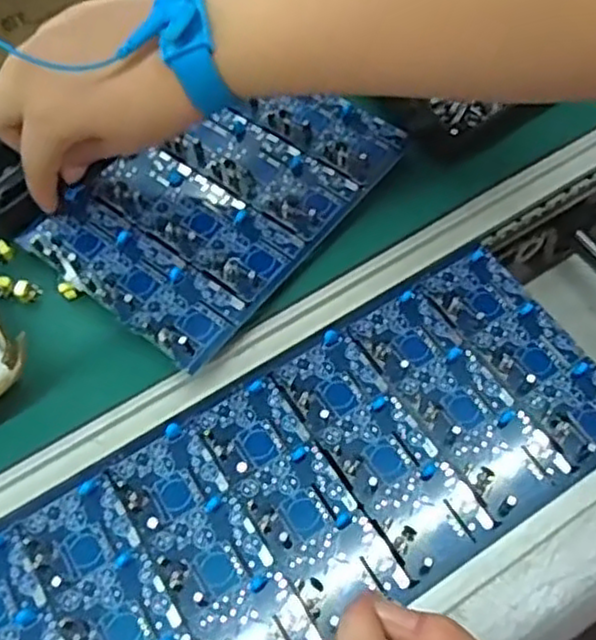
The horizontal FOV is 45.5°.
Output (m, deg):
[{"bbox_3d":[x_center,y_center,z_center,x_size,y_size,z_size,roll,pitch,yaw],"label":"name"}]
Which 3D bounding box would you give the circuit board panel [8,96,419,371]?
[{"bbox_3d":[-0.044,-0.076,0.406,0.129,0.010,0.190,35,68,19],"label":"circuit board panel"}]

